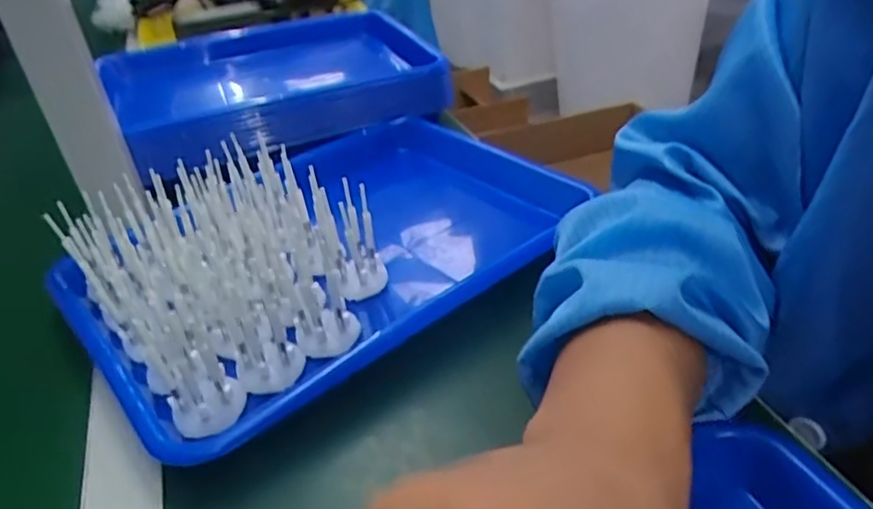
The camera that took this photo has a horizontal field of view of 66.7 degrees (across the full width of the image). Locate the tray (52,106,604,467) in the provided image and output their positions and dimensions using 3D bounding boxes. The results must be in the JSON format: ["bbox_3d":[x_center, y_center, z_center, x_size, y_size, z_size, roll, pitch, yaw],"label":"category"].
[{"bbox_3d":[-0.090,-0.019,0.448,0.291,0.084,0.217,-30,40,-29],"label":"tray"}]

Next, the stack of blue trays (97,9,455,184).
[{"bbox_3d":[-0.170,-0.181,0.690,0.309,0.060,0.268,-19,36,-17],"label":"stack of blue trays"}]

